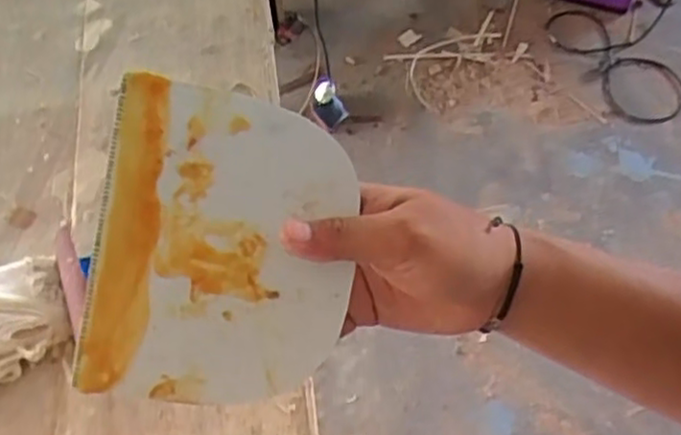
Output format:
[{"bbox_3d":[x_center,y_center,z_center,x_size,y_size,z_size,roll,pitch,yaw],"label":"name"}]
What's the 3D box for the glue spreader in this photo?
[{"bbox_3d":[-0.055,0.014,0.343,0.115,0.008,0.144,10,88,-7],"label":"glue spreader"}]

